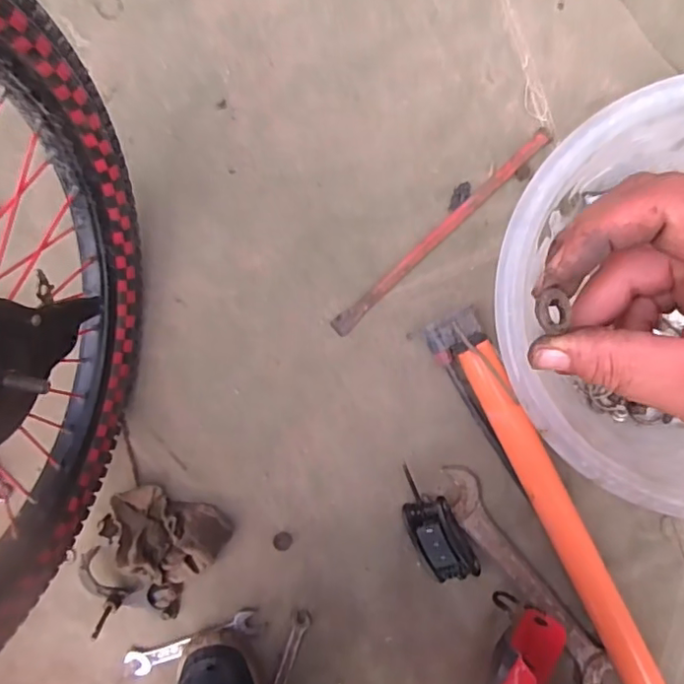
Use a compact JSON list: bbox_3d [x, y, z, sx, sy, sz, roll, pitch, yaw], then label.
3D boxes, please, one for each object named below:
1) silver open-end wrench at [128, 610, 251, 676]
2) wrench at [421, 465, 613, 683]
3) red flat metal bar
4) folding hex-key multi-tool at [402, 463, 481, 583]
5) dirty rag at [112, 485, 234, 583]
[{"bbox_3d":[-0.164,0.326,0.616,0.150,0.009,0.029,-25,90,8],"label":"silver open-end wrench"},{"bbox_3d":[0.185,0.239,0.570,0.049,0.013,0.264,-41,88,7],"label":"wrench"},{"bbox_3d":[0.096,-0.107,0.566,0.281,0.006,0.017,-43,88,7],"label":"red flat metal bar"},{"bbox_3d":[0.090,0.183,0.568,0.049,0.031,0.118,-28,90,7],"label":"folding hex-key multi-tool"},{"bbox_3d":[-0.184,0.195,0.591,0.103,0.051,0.114,-36,88,7],"label":"dirty rag"}]

